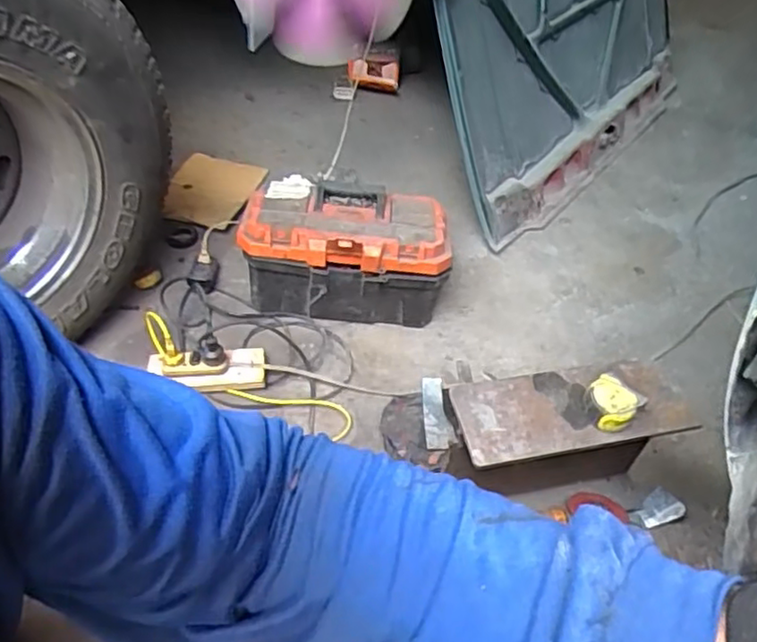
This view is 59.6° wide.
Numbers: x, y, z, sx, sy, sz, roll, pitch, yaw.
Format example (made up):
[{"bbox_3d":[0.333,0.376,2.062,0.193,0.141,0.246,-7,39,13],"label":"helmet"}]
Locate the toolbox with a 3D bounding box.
[{"bbox_3d":[-0.064,-0.123,1.290,0.380,0.219,0.201,2,46,-4],"label":"toolbox"}]

